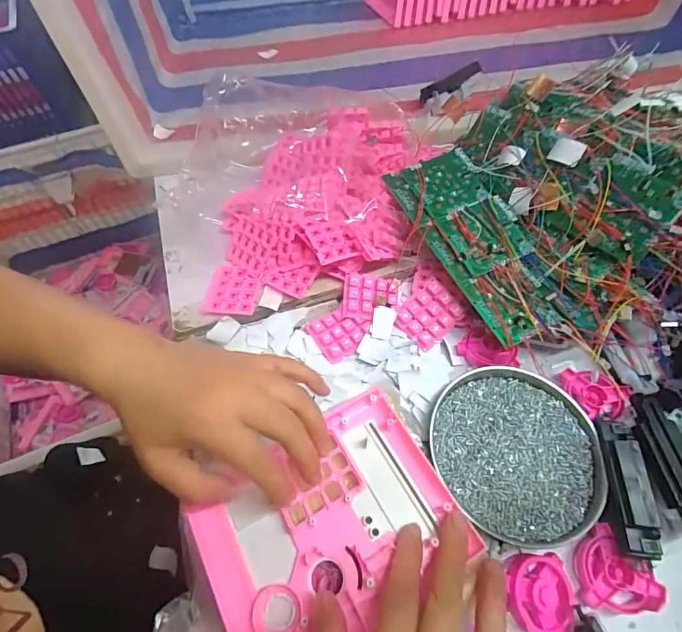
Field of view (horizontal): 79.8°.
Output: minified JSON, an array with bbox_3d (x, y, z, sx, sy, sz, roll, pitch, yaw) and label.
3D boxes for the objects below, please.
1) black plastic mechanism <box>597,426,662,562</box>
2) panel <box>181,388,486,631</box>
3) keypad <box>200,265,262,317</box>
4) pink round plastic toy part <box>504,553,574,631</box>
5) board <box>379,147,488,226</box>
[{"bbox_3d":[0.216,0.129,0.310,0.028,0.023,0.094,6,59,6],"label":"black plastic mechanism"},{"bbox_3d":[-0.009,0.143,0.278,0.165,0.020,0.126,-28,63,-13],"label":"panel"},{"bbox_3d":[-0.111,-0.027,0.417,0.052,0.004,0.058,4,57,7],"label":"keypad"},{"bbox_3d":[0.138,0.196,0.282,0.047,0.019,0.053,-3,58,0],"label":"pink round plastic toy part"},{"bbox_3d":[0.101,-0.134,0.425,0.090,0.010,0.071,-23,60,-11],"label":"board"}]

